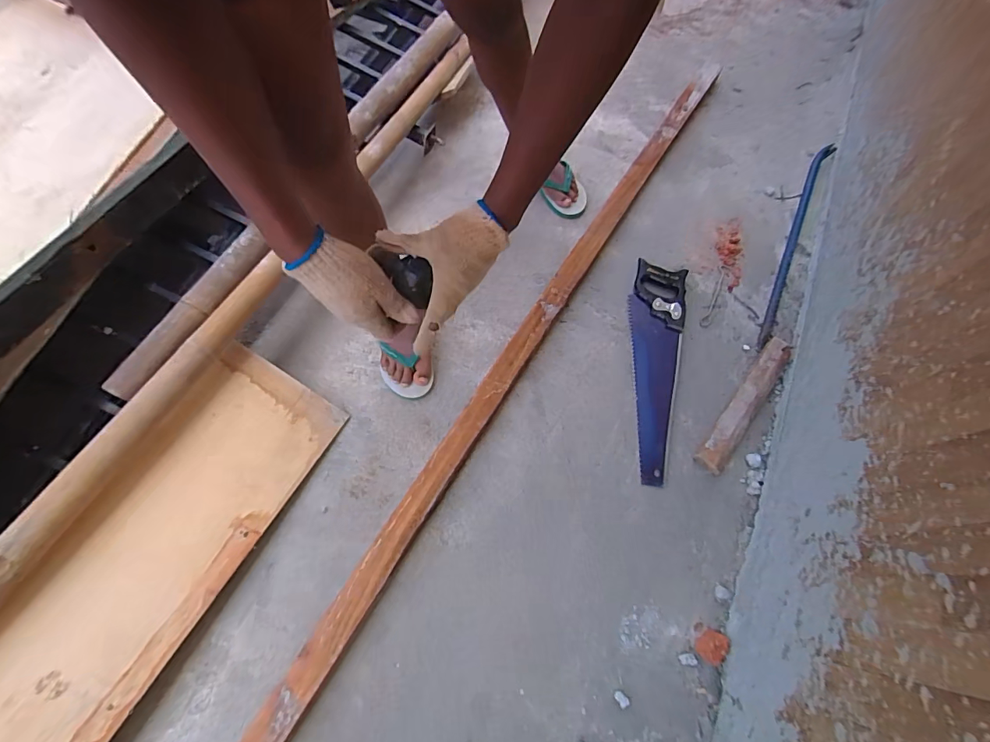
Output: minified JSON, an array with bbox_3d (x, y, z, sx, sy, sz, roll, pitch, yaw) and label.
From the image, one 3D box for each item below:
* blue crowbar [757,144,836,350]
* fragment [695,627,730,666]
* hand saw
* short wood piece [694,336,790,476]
[{"bbox_3d":[0.770,-0.345,1.120,0.040,0.038,0.726,28,66,9],"label":"blue crowbar"},{"bbox_3d":[0.356,0.451,0.713,0.033,0.040,0.050,29,67,10],"label":"fragment"},{"bbox_3d":[0.346,-0.025,0.960,0.121,0.025,0.526,14,65,3],"label":"hand saw"},{"bbox_3d":[0.525,0.069,0.909,0.066,0.053,0.356,37,68,13],"label":"short wood piece"}]

